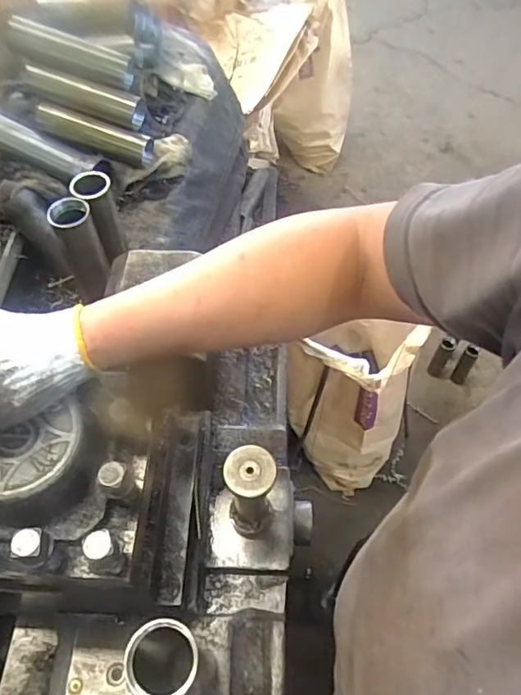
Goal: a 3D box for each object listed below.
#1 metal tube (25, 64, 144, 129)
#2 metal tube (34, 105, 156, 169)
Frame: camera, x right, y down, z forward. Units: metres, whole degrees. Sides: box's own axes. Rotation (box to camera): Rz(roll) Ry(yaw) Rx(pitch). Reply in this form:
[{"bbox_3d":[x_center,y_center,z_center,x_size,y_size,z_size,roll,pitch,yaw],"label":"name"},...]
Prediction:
[{"bbox_3d":[-0.251,-0.358,0.765,0.170,0.034,0.036,18,57,-7],"label":"metal tube"},{"bbox_3d":[-0.231,-0.298,0.748,0.167,0.035,0.037,18,58,-4],"label":"metal tube"}]

